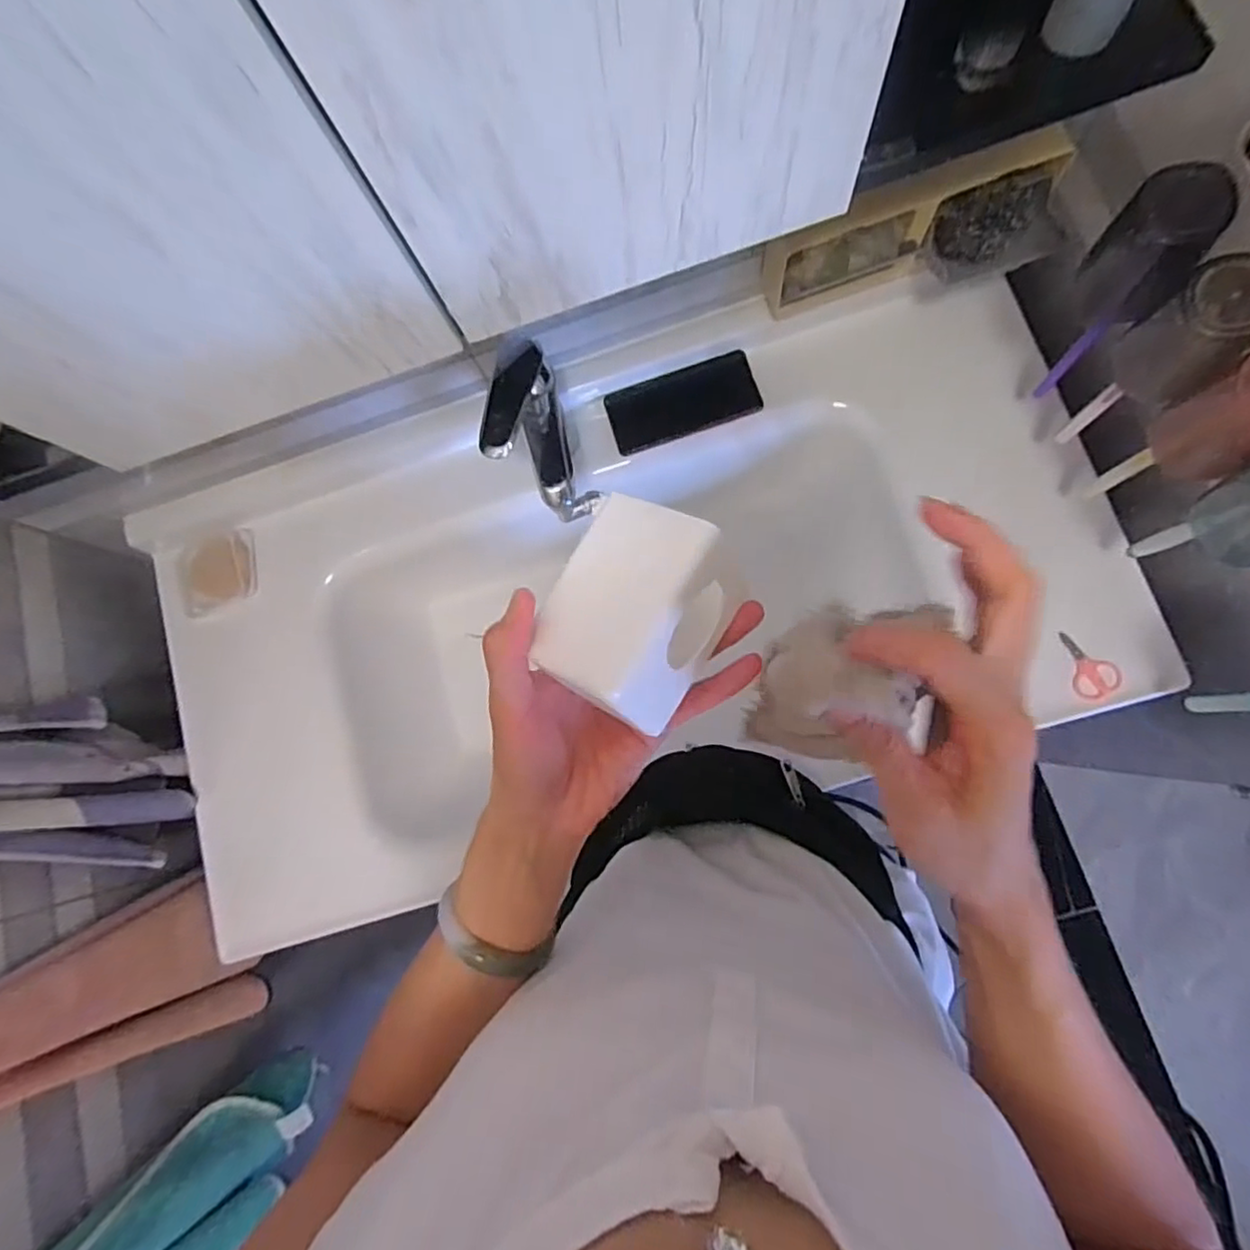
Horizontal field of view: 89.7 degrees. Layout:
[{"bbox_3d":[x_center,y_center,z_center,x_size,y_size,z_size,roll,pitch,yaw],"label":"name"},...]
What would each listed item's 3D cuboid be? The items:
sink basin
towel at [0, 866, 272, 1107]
[{"bbox_3d":[-0.018,-0.019,0.707,0.990,0.138,0.493,-19,79,4],"label":"sink basin"},{"bbox_3d":[-0.475,0.346,0.544,0.074,0.383,0.159,-28,79,2],"label":"towel"}]

